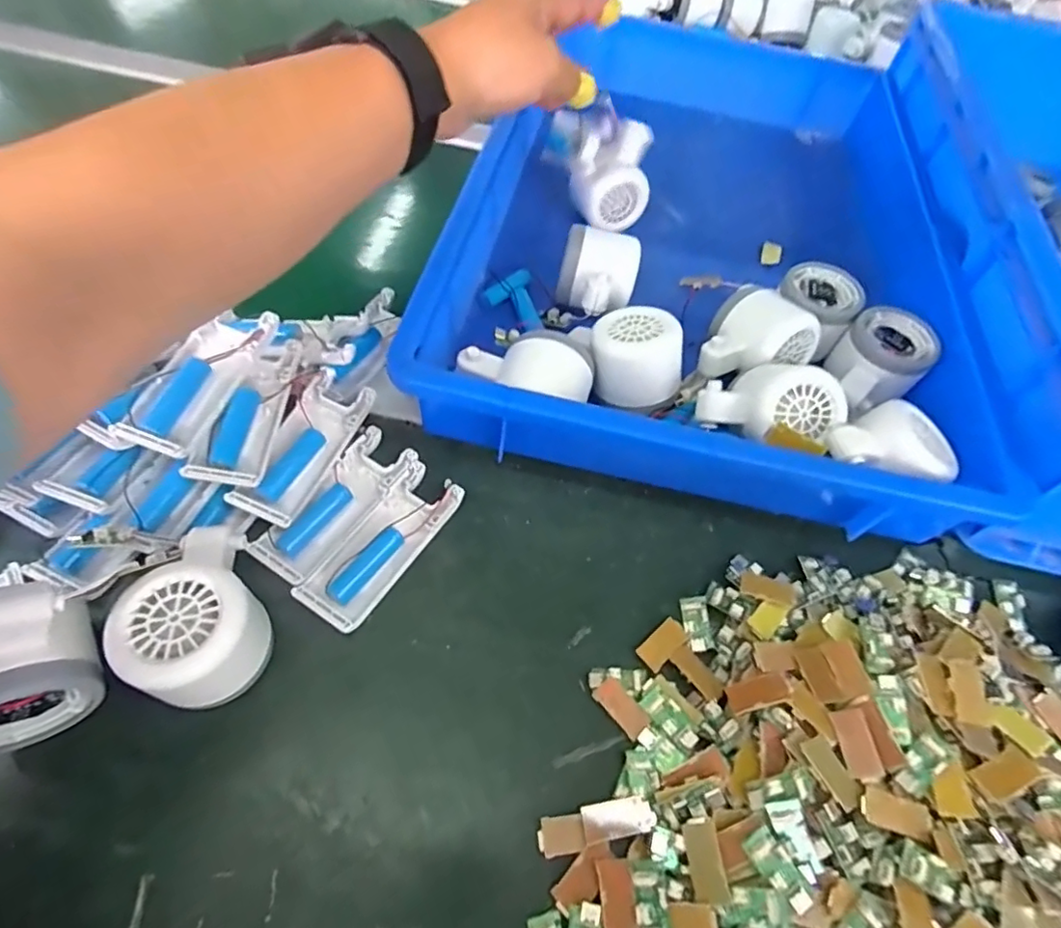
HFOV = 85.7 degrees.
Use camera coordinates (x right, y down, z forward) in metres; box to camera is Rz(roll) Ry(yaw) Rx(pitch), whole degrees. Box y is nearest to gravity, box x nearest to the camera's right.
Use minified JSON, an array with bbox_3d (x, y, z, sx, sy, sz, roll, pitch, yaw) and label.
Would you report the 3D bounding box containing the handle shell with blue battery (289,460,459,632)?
[{"bbox_3d":[-0.086,0.045,0.333,0.040,0.015,0.104,31,59,12],"label":"handle shell with blue battery"}]

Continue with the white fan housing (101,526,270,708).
[{"bbox_3d":[-0.161,0.075,0.279,0.059,0.052,0.080,-25,64,-21],"label":"white fan housing"}]

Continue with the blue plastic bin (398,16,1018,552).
[{"bbox_3d":[0.154,-0.211,0.479,0.370,0.077,0.538,12,58,3],"label":"blue plastic bin"}]

